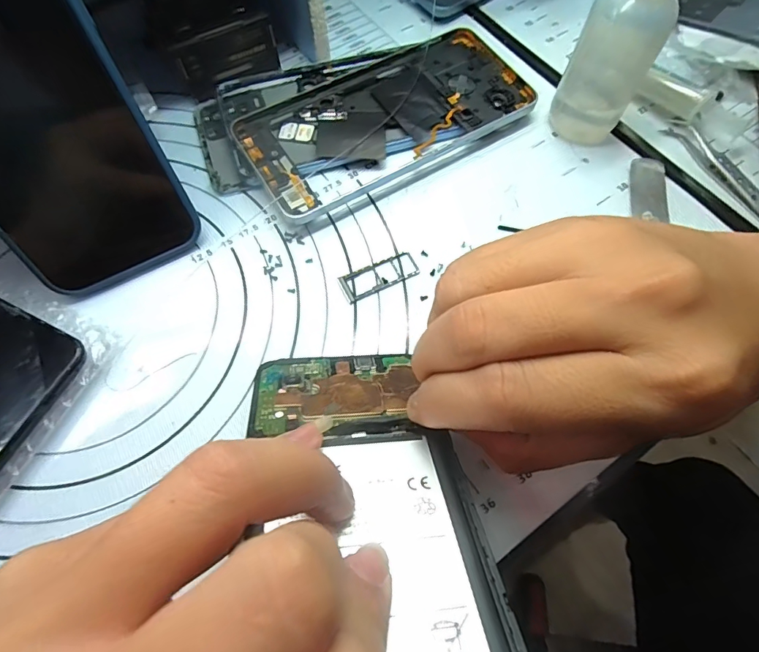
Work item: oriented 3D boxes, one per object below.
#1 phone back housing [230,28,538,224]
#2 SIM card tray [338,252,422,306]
[{"bbox_3d":[0.002,-0.121,0.260,0.161,0.013,0.083,-28,69,-12],"label":"phone back housing"},{"bbox_3d":[0.000,-0.025,0.223,0.039,0.004,0.015,-24,67,-11],"label":"SIM card tray"}]

